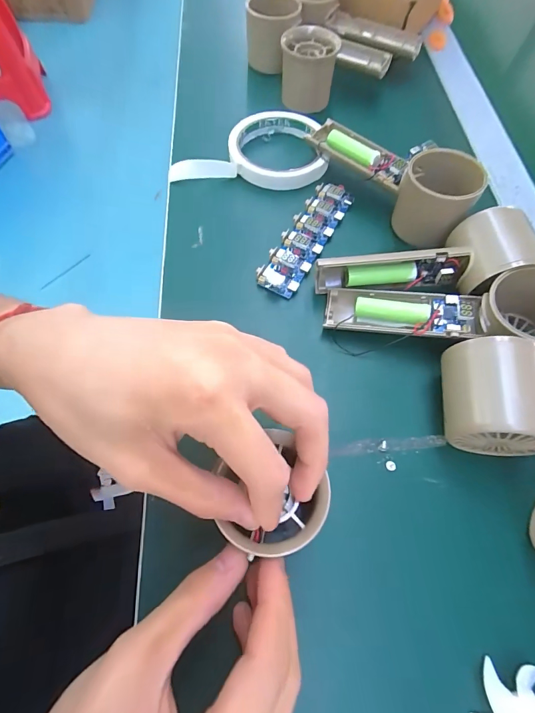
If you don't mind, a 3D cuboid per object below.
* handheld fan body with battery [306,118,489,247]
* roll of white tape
[{"bbox_3d":[0.104,-0.162,0.313,0.055,0.053,0.157,-34,71,-17],"label":"handheld fan body with battery"},{"bbox_3d":[-0.018,-0.194,0.345,0.138,0.015,0.083,-3,65,-4],"label":"roll of white tape"}]

